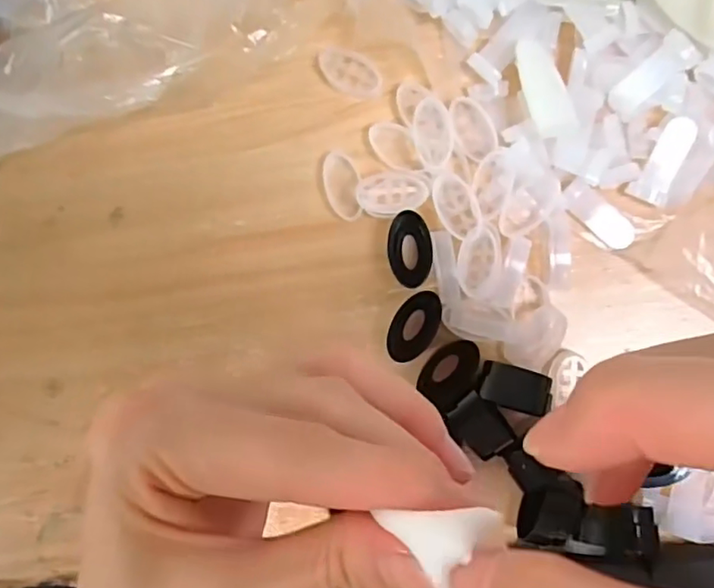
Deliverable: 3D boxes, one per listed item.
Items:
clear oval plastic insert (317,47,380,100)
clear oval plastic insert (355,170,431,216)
[{"bbox_3d":[-0.003,-0.105,0.275,0.031,0.004,0.018,33,93,4],"label":"clear oval plastic insert"},{"bbox_3d":[0.017,-0.047,0.272,0.032,0.009,0.020,-5,90,5],"label":"clear oval plastic insert"}]

